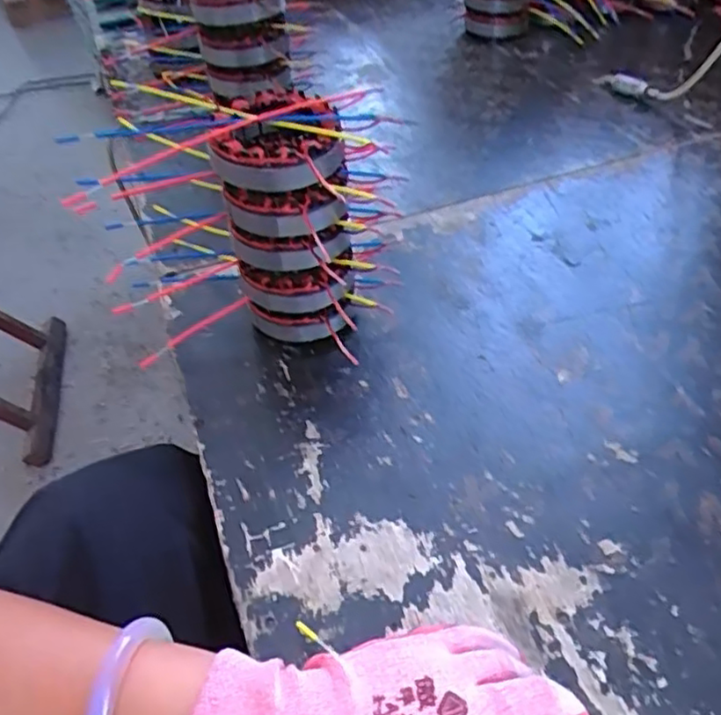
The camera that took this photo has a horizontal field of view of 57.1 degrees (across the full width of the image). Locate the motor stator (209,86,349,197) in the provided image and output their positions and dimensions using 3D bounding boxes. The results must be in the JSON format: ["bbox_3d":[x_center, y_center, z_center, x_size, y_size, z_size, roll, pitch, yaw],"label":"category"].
[{"bbox_3d":[-0.054,-0.144,0.437,0.083,0.033,0.083,-3,46,2],"label":"motor stator"}]

